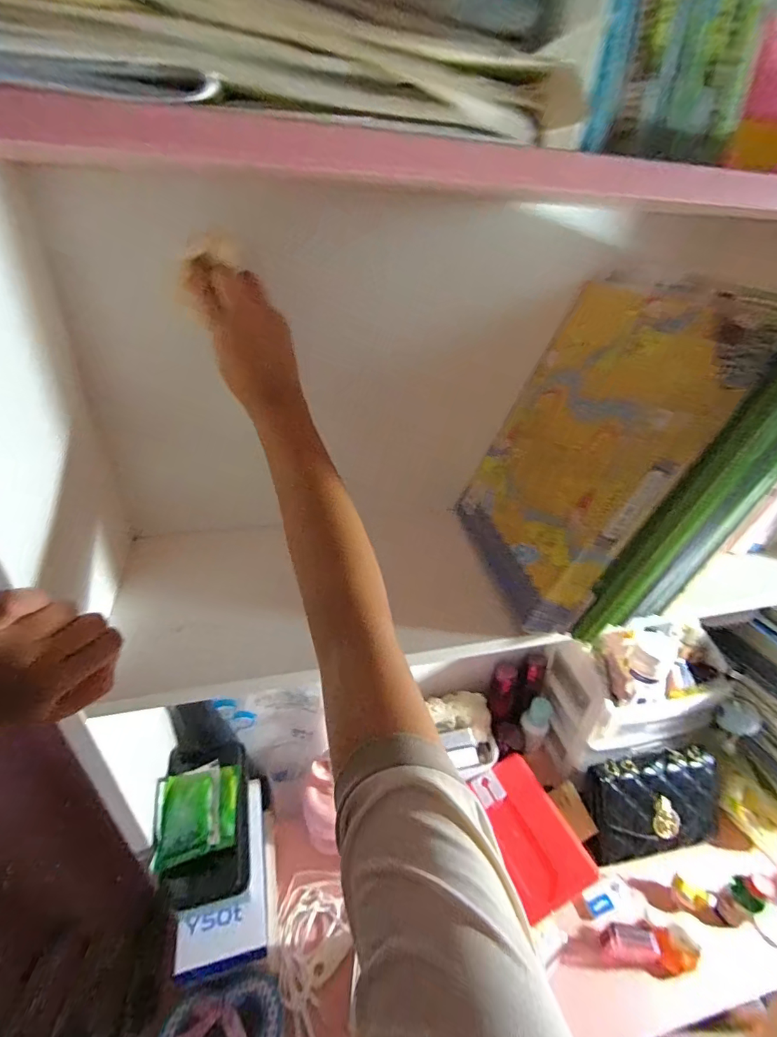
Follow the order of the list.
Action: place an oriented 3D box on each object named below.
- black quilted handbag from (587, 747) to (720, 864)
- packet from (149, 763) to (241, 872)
[{"bbox_3d":[0.414,0.444,0.723,0.209,0.107,0.097,-3,35,-10],"label":"black quilted handbag"},{"bbox_3d":[-0.210,0.322,0.511,0.081,0.020,0.096,-4,35,-11],"label":"packet"}]

